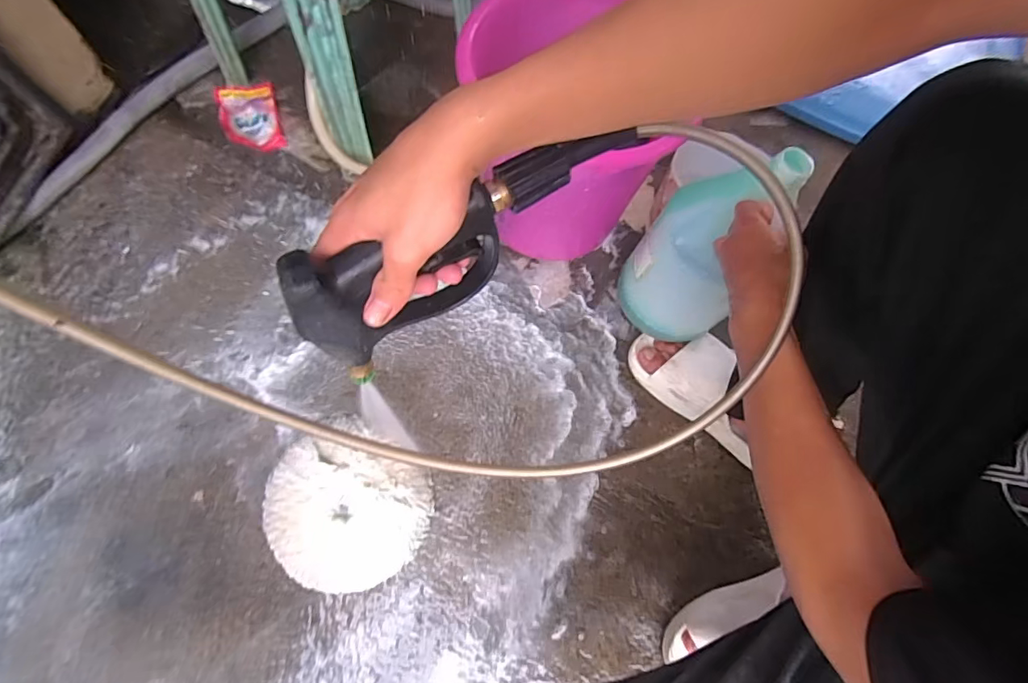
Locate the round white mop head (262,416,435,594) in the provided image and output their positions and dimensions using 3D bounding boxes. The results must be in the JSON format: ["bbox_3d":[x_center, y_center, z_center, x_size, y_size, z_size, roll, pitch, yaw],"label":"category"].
[{"bbox_3d":[-0.222,0.220,0.663,0.207,0.043,0.199,0,75,0],"label":"round white mop head"}]

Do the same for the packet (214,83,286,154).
[{"bbox_3d":[-0.442,-0.376,0.838,0.092,0.018,0.146,-18,76,-5],"label":"packet"}]

